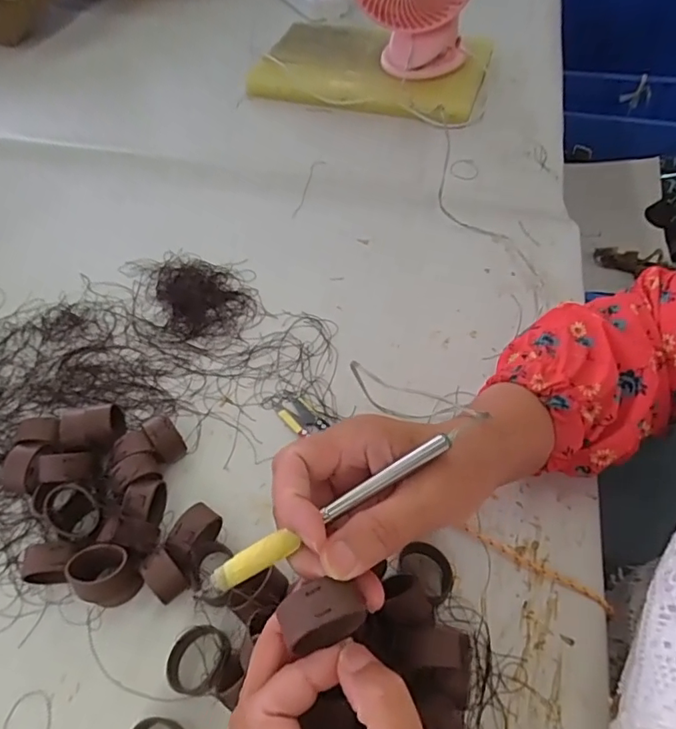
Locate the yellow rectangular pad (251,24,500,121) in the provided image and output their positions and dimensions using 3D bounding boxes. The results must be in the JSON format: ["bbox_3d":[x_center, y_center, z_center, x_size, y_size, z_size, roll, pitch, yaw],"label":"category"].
[{"bbox_3d":[0.043,-0.389,0.668,0.284,0.050,0.162,14,55,10],"label":"yellow rectangular pad"}]

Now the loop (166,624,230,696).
[{"bbox_3d":[-0.081,0.169,0.297,0.035,0.015,0.036,0,54,-1],"label":"loop"}]

